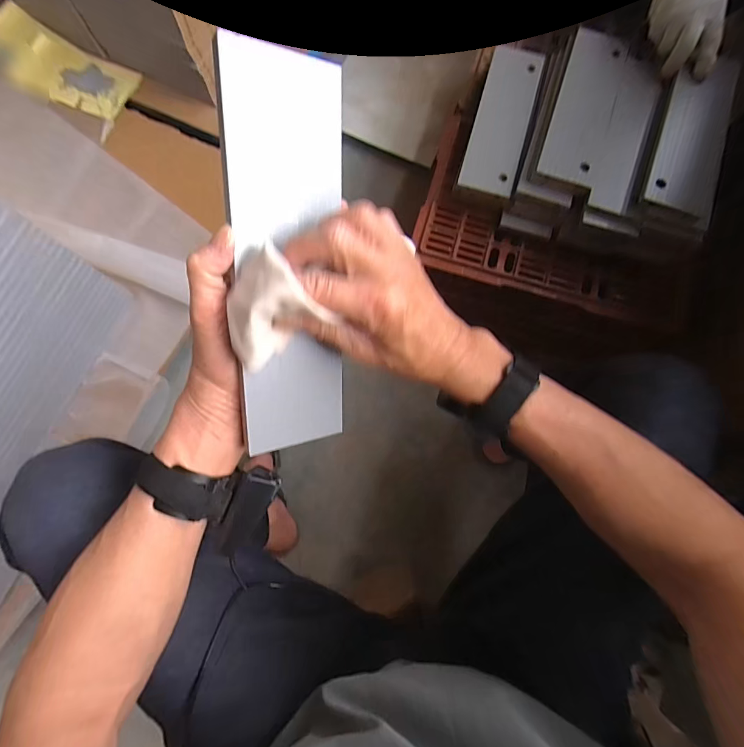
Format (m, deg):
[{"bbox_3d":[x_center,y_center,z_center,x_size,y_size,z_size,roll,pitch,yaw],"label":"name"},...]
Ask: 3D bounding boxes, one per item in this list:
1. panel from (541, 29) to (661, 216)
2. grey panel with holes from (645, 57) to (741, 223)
[{"bbox_3d":[0.332,-0.370,0.579,0.128,0.028,0.259,18,78,4],"label":"panel"},{"bbox_3d":[0.445,-0.332,0.554,0.084,0.024,0.238,19,78,4],"label":"grey panel with holes"}]

